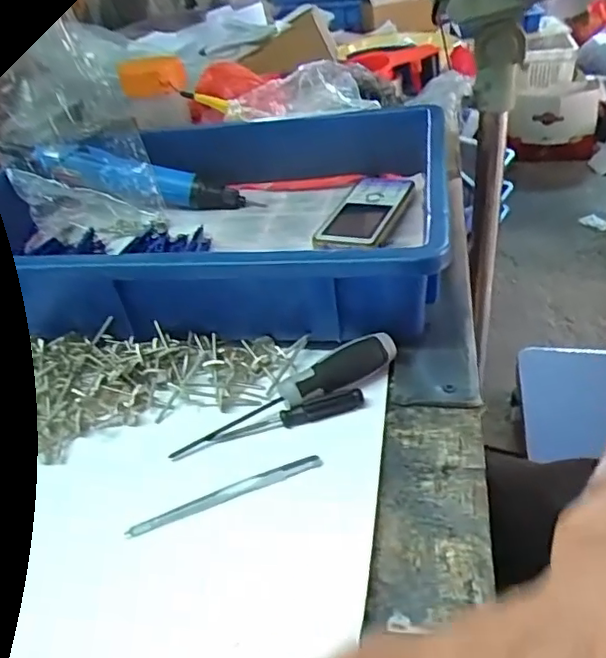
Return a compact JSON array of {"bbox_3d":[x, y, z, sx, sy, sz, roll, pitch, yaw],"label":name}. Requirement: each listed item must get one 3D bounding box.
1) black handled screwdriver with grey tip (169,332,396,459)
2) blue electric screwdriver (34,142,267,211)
[{"bbox_3d":[-0.008,0.036,0.352,0.143,0.021,0.022,-21,36,-17],"label":"black handled screwdriver with grey tip"},{"bbox_3d":[-0.161,-0.151,0.597,0.219,0.035,0.036,13,36,-2],"label":"blue electric screwdriver"}]

